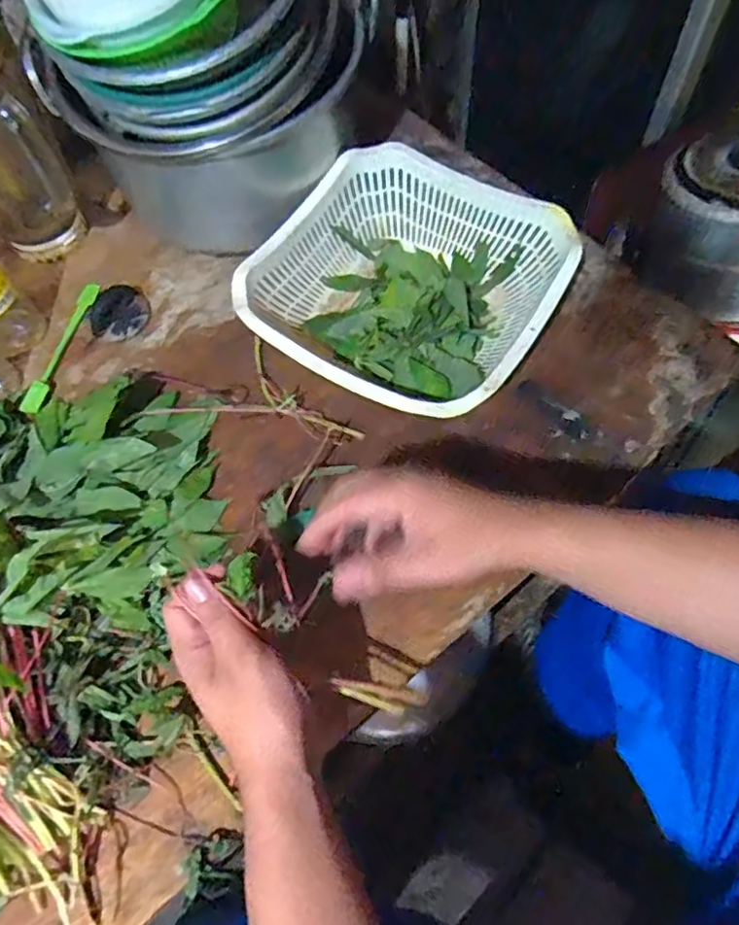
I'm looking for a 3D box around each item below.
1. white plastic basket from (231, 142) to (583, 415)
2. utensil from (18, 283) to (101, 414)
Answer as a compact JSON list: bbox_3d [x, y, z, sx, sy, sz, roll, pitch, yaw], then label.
[{"bbox_3d":[0.035,-0.177,0.637,0.285,0.102,0.277,29,65,16],"label":"white plastic basket"},{"bbox_3d":[-0.345,-0.134,0.680,0.024,0.012,0.185,7,61,4],"label":"utensil"}]

